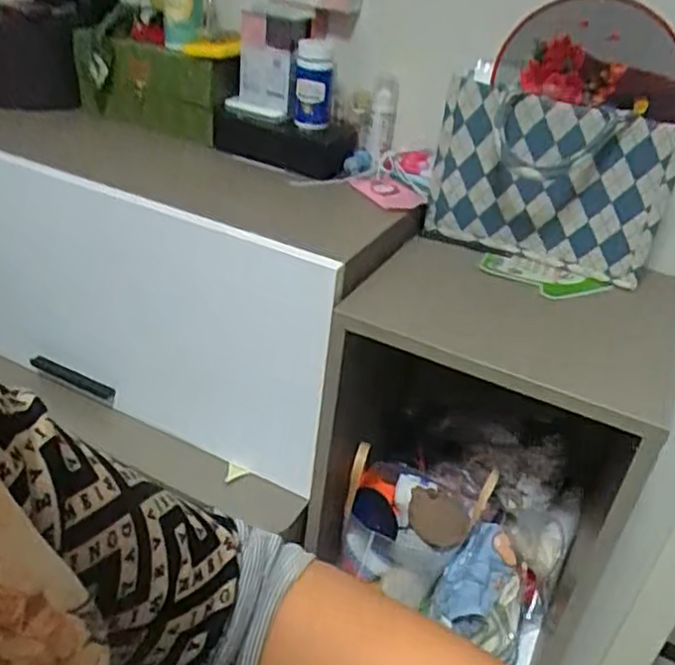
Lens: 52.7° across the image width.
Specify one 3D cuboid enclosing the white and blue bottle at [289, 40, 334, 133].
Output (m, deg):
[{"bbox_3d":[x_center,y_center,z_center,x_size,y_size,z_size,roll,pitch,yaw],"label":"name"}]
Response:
[{"bbox_3d":[-0.036,-0.342,0.937,0.054,0.107,0.057,6,34,-2],"label":"white and blue bottle"}]

